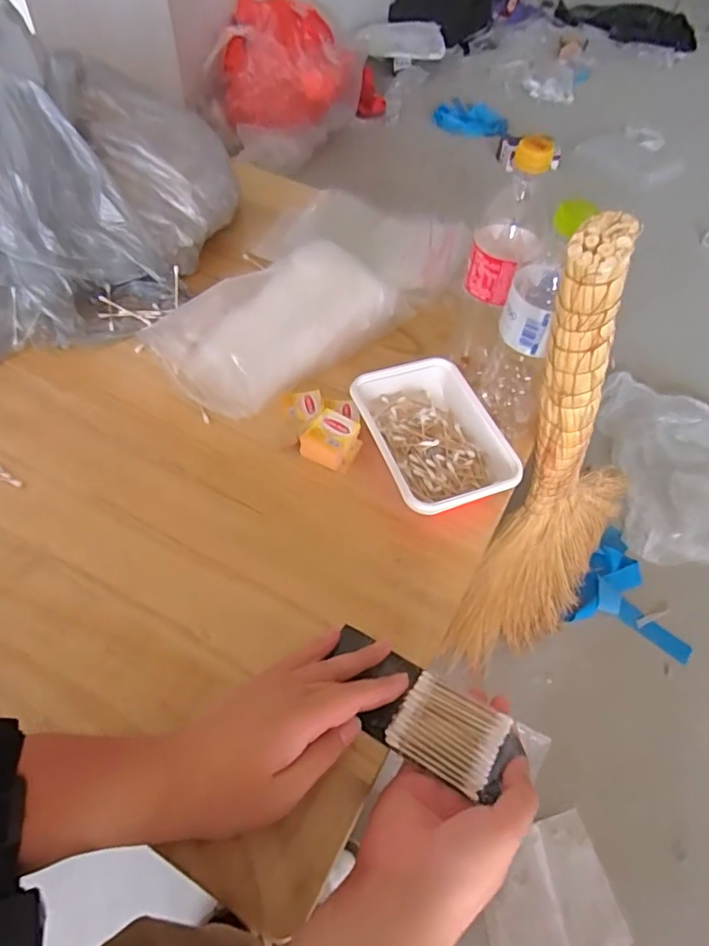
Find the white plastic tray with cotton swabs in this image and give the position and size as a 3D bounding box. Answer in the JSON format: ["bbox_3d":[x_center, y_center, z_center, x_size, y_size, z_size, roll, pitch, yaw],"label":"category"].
[{"bbox_3d":[0.078,-0.034,0.530,0.126,0.040,0.168,-16,56,-13],"label":"white plastic tray with cotton swabs"}]

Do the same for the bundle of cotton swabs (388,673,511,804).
[{"bbox_3d":[0.067,0.183,0.388,0.072,0.005,0.057,27,57,16],"label":"bundle of cotton swabs"}]

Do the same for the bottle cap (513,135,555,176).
[{"bbox_3d":[0.141,-0.249,0.430,0.028,0.022,0.028,2,52,-2],"label":"bottle cap"}]

